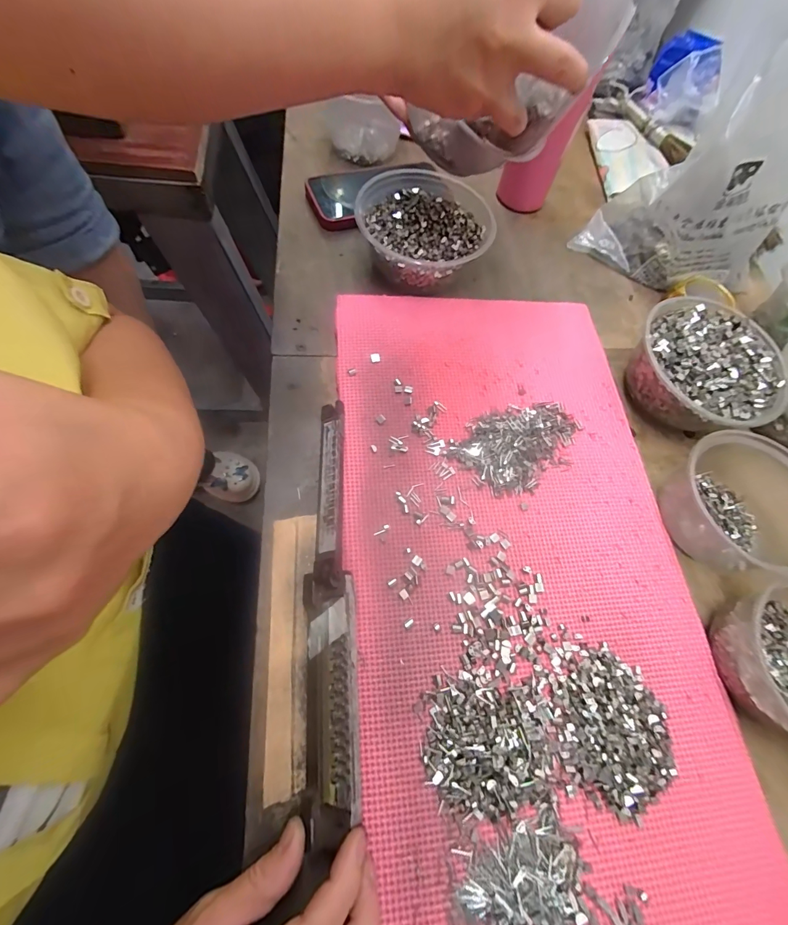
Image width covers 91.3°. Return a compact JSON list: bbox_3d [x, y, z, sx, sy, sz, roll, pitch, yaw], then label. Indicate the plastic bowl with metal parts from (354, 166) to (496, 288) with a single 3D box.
[{"bbox_3d":[0.030,-0.243,0.402,0.132,0.054,0.134,2,68,-6],"label":"plastic bowl with metal parts"}]

